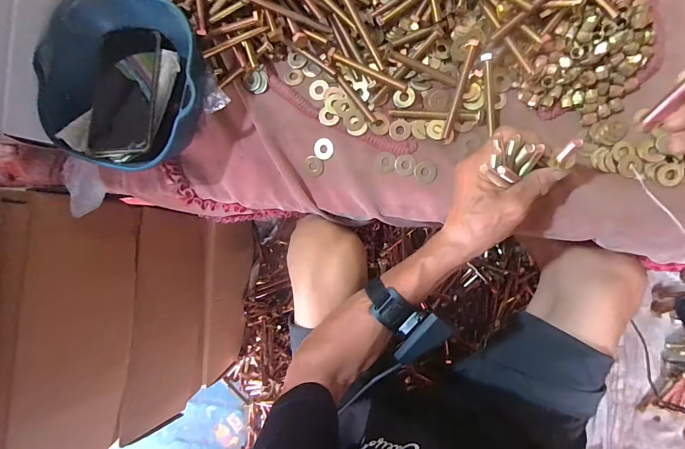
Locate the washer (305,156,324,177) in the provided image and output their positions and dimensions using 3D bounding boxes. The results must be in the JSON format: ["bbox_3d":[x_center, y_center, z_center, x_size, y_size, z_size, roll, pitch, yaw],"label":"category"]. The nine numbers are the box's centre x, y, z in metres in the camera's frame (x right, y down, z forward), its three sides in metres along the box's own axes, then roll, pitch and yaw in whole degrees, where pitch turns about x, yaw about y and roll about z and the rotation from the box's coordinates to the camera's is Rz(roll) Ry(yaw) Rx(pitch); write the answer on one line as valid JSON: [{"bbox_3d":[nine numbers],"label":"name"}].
[{"bbox_3d":[-0.035,-0.073,0.439,0.023,0.004,0.025,0,92,9],"label":"washer"}]

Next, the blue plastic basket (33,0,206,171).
[{"bbox_3d":[-0.251,-0.164,0.423,0.189,0.077,0.190,0,92,9],"label":"blue plastic basket"}]

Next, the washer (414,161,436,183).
[{"bbox_3d":[0.098,-0.063,0.414,0.025,0.004,0.024,-5,92,9],"label":"washer"}]

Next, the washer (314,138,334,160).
[{"bbox_3d":[-0.023,-0.093,0.431,0.025,0.004,0.024,0,92,9],"label":"washer"}]

